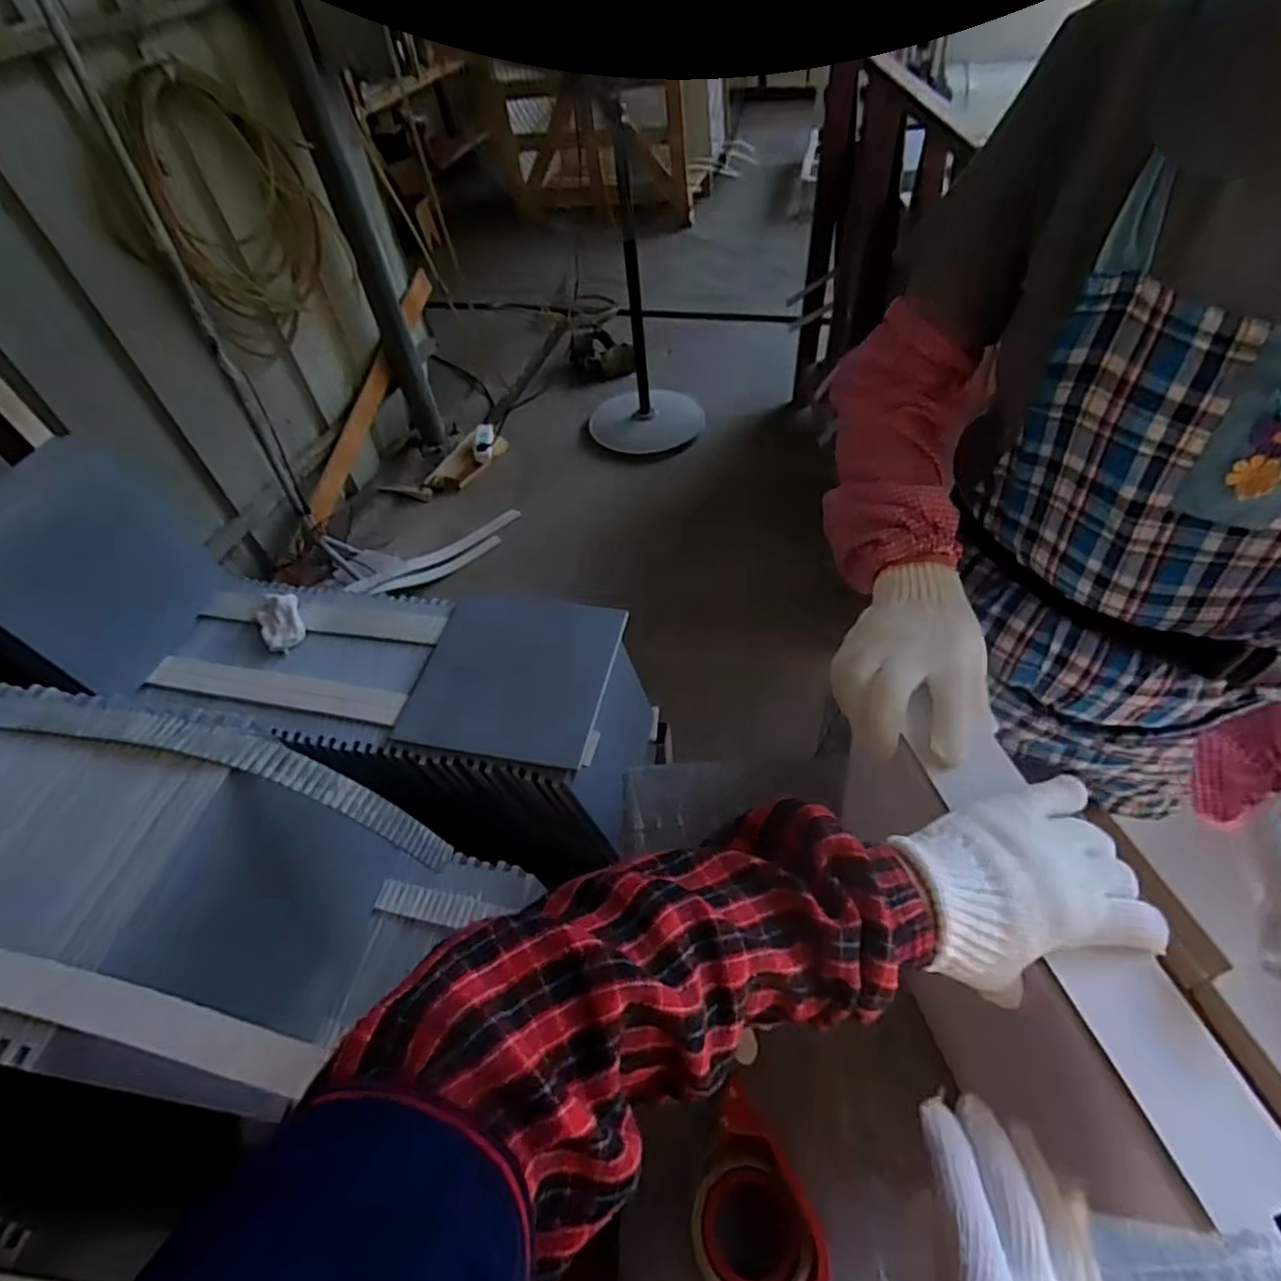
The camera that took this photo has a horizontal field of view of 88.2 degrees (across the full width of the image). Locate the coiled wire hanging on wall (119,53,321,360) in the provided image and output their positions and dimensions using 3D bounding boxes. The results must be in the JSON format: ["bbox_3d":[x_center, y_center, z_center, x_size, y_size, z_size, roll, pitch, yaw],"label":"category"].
[{"bbox_3d":[-0.904,-0.944,1.461,0.123,0.544,0.493,9,91,4],"label":"coiled wire hanging on wall"}]

